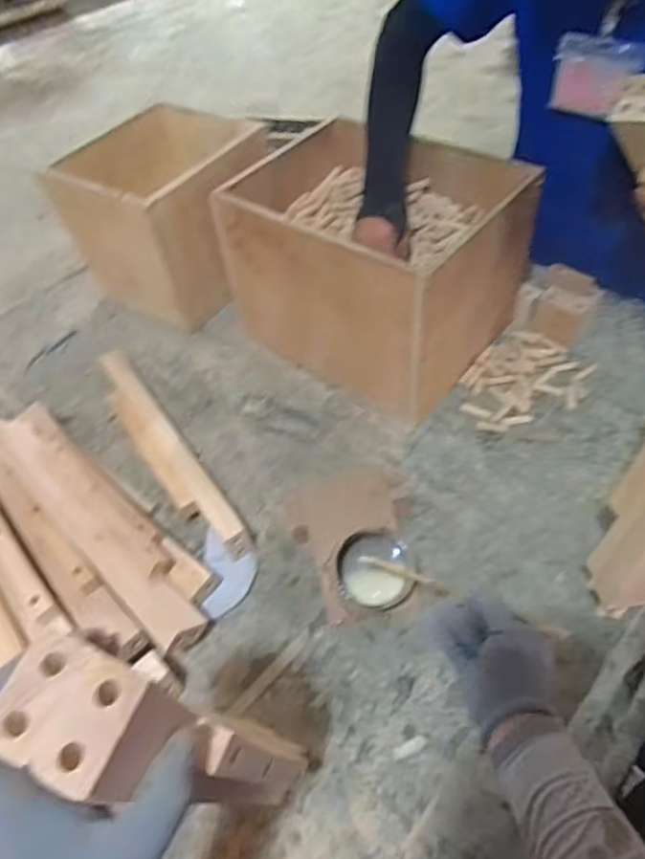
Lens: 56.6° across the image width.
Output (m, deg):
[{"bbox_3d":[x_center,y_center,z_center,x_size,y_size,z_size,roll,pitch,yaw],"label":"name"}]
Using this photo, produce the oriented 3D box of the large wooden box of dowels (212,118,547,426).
[{"bbox_3d":[0.074,-0.241,0.843,0.346,0.233,0.291,31,61,26],"label":"large wooden box of dowels"}]

